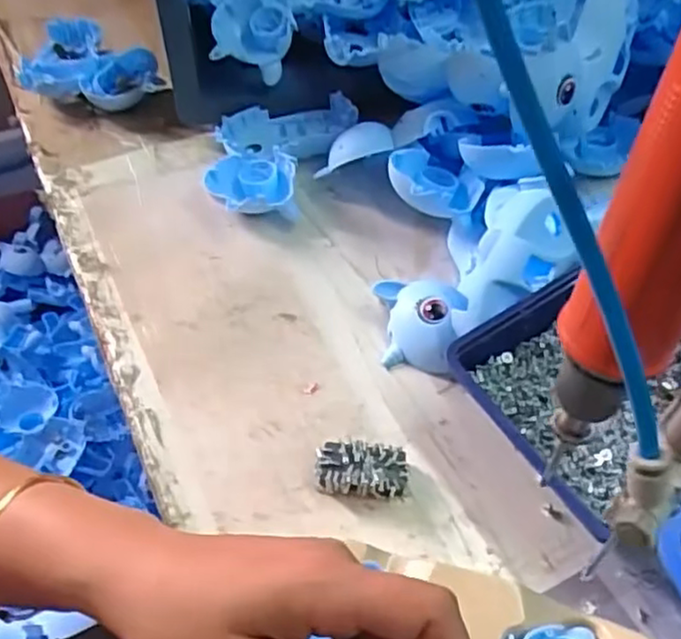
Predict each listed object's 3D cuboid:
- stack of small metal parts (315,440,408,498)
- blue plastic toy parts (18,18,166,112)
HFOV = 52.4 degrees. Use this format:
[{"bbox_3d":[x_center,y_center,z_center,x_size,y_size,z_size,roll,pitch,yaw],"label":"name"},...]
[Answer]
[{"bbox_3d":[0.012,0.088,0.412,0.053,0.019,0.032,0,50,0],"label":"stack of small metal parts"},{"bbox_3d":[-0.252,-0.242,0.665,0.161,0.034,0.095,37,59,27],"label":"blue plastic toy parts"}]

